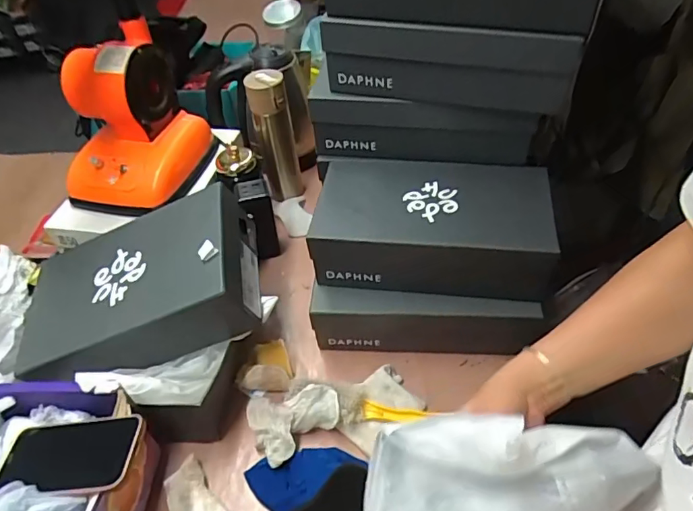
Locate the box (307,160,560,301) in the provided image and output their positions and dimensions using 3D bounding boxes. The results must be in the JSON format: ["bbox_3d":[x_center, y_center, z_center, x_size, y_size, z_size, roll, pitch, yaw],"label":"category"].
[{"bbox_3d":[0.115,-0.043,0.692,0.298,0.098,0.166,4,47,9],"label":"box"}]

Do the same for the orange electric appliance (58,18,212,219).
[{"bbox_3d":[-0.338,-0.207,0.795,0.157,0.212,0.212,9,48,14],"label":"orange electric appliance"}]

